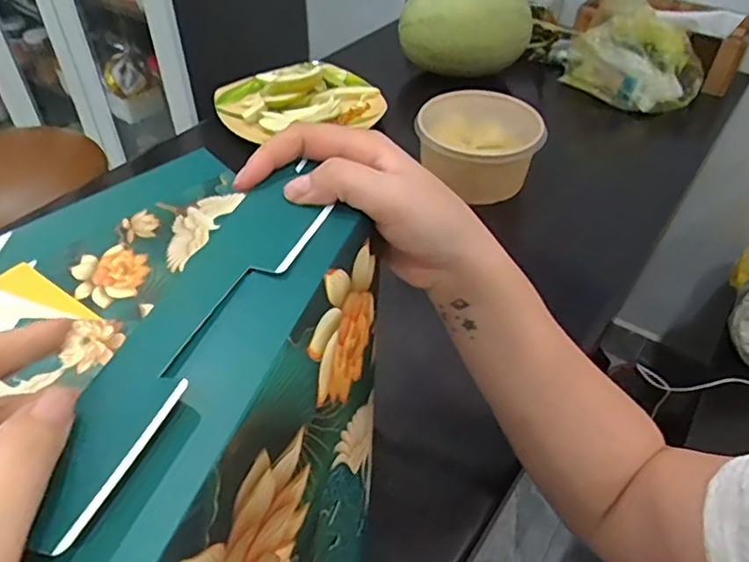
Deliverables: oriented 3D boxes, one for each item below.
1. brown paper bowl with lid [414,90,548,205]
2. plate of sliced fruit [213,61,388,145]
[{"bbox_3d":[0.122,-0.158,0.689,0.144,0.088,0.131,0,45,0],"label":"brown paper bowl with lid"},{"bbox_3d":[-0.111,-0.263,0.825,0.224,0.042,0.181,-14,47,-14],"label":"plate of sliced fruit"}]

